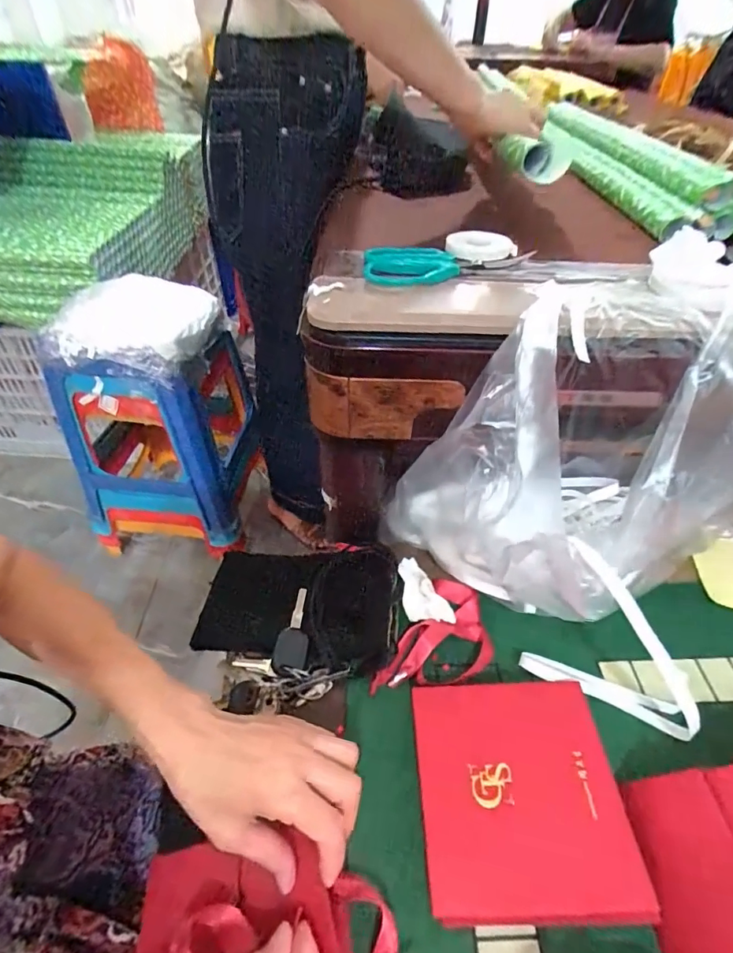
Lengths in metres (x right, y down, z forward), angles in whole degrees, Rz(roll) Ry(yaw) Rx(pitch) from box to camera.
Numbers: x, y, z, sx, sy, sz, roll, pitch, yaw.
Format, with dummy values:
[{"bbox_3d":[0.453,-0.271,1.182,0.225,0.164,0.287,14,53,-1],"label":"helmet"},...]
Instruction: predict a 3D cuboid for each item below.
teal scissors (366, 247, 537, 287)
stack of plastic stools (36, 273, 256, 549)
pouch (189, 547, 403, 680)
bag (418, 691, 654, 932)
[{"bbox_3d":[0.072,-0.193,0.423,0.148,0.017,0.061,2,44,1],"label":"teal scissors"},{"bbox_3d":[-0.432,-0.129,0.992,0.338,0.464,0.276,5,44,4],"label":"stack of plastic stools"},{"bbox_3d":[-0.070,0.120,0.450,0.187,0.022,0.113,4,71,10],"label":"pouch"},{"bbox_3d":[0.109,0.230,0.339,0.135,0.029,0.141,-1,44,-2],"label":"bag"}]

